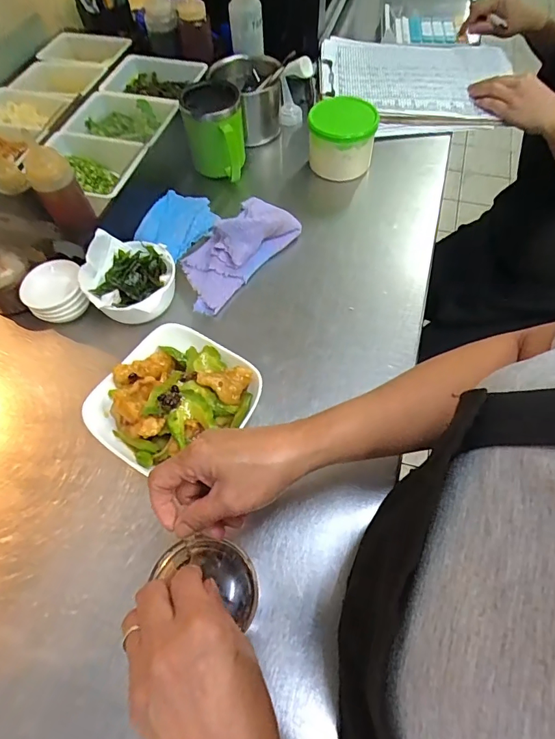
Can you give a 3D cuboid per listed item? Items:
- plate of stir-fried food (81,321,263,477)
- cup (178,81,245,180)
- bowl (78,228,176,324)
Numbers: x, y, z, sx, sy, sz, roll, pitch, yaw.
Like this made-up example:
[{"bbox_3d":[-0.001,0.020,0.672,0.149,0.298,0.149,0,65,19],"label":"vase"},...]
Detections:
[{"bbox_3d":[-0.105,0.033,0.457,0.148,0.060,0.146,25,63,16],"label":"plate of stir-fried food"},{"bbox_3d":[-0.090,-0.345,0.648,0.081,0.098,0.089,-1,59,2],"label":"cup"},{"bbox_3d":[-0.175,-0.103,0.536,0.102,0.065,0.102,-1,59,2],"label":"bowl"}]

